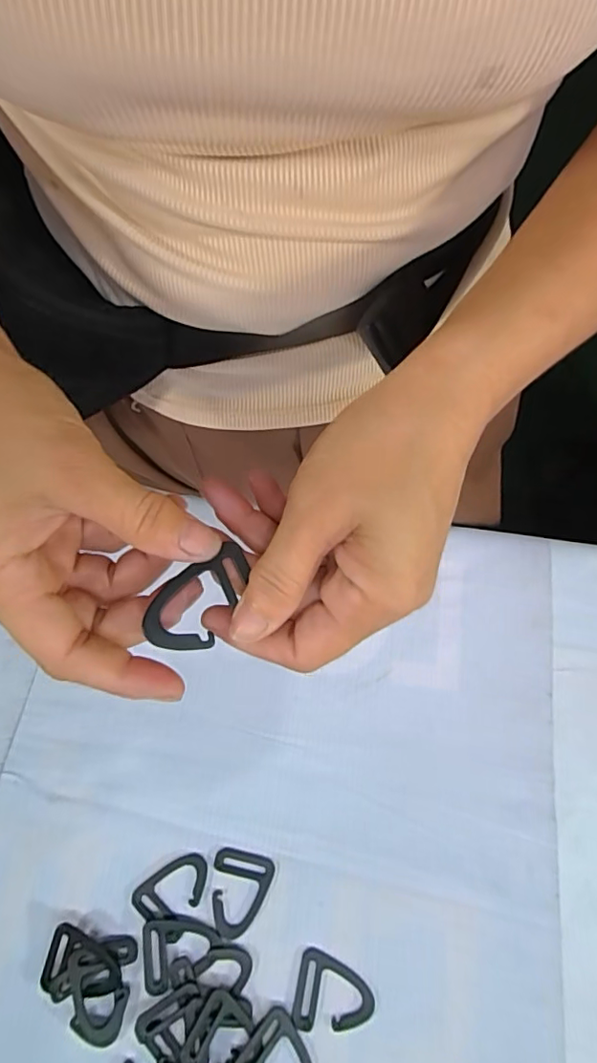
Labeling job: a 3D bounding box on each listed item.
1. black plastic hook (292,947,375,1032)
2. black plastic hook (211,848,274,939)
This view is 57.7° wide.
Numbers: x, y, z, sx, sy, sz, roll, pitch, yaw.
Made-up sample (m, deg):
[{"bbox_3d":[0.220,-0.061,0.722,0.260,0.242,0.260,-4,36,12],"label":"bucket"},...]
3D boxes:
[{"bbox_3d":[0.020,0.260,0.303,0.043,0.004,0.036,12,67,4],"label":"black plastic hook"},{"bbox_3d":[-0.036,0.217,0.323,0.035,0.004,0.044,12,67,4],"label":"black plastic hook"}]

